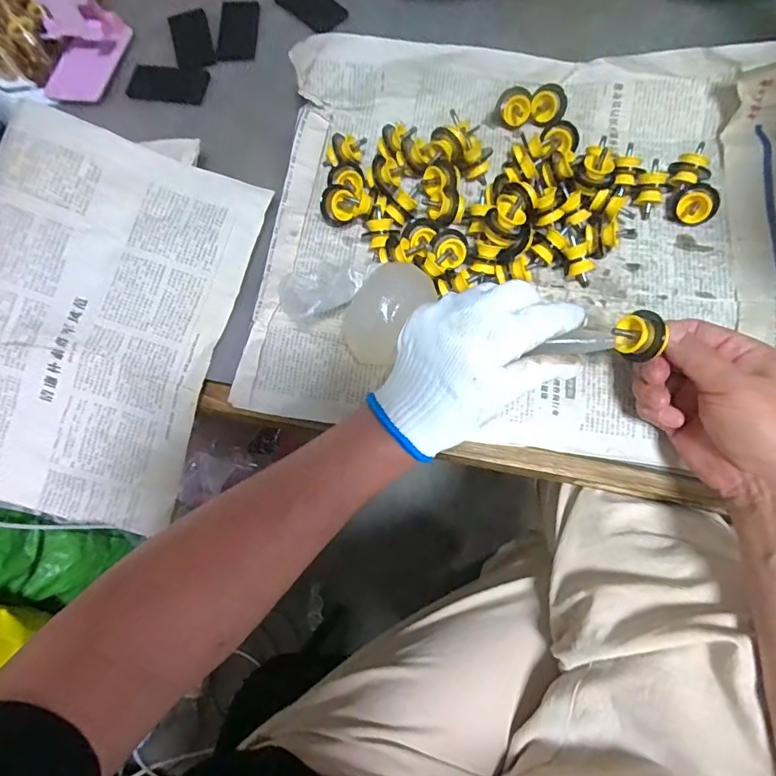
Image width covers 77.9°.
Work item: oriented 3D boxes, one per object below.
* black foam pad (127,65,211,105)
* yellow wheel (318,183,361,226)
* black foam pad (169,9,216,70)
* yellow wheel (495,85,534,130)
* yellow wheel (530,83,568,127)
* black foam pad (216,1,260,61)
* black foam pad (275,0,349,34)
[{"bbox_3d":[-0.230,-0.317,0.504,0.079,0.008,0.042,5,73,5],"label":"black foam pad"},{"bbox_3d":[-0.044,-0.162,0.427,0.034,0.014,0.034,-23,115,20],"label":"yellow wheel"},{"bbox_3d":[-0.212,-0.376,0.520,0.041,0.006,0.084,-15,73,-1],"label":"black foam pad"},{"bbox_3d":[0.118,-0.264,0.453,0.032,0.033,0.016,12,31,0],"label":"yellow wheel"},{"bbox_3d":[0.150,-0.264,0.448,0.034,0.016,0.034,1,112,3],"label":"yellow wheel"},{"bbox_3d":[-0.163,-0.391,0.525,0.040,0.009,0.082,1,73,4],"label":"black foam pad"},{"bbox_3d":[-0.083,-0.417,0.523,0.046,0.007,0.093,-41,75,-9],"label":"black foam pad"}]

